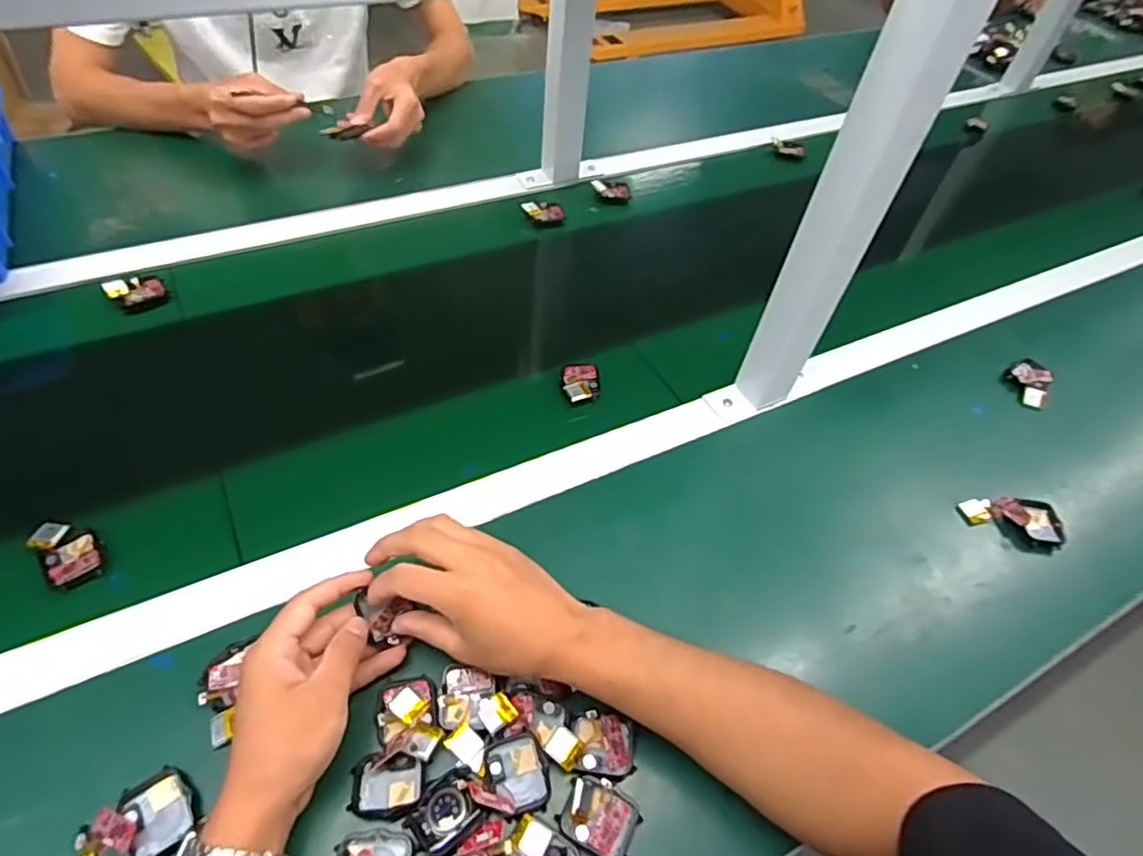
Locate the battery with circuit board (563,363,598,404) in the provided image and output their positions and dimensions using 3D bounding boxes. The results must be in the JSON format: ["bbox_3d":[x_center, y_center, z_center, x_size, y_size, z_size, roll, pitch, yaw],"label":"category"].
[{"bbox_3d":[0.009,-0.046,0.629,0.035,0.015,0.053,1,51,-6],"label":"battery with circuit board"}]

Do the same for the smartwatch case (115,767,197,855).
[{"bbox_3d":[-0.244,0.230,0.379,0.035,0.013,0.043,-30,60,-27],"label":"smartwatch case"}]

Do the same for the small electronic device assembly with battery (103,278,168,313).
[{"bbox_3d":[-0.447,-0.141,0.653,0.048,0.015,0.037,-34,62,-29],"label":"small electronic device assembly with battery"}]

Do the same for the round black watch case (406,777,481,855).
[{"bbox_3d":[-0.078,0.237,0.388,0.037,0.009,0.032,-35,63,-29],"label":"round black watch case"}]

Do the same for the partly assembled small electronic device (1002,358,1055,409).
[{"bbox_3d":[0.490,-0.052,0.680,0.041,0.020,0.062,31,55,18],"label":"partly assembled small electronic device"}]

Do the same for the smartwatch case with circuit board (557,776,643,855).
[{"bbox_3d":[0.018,0.243,0.396,0.046,0.017,0.037,25,53,13],"label":"smartwatch case with circuit board"}]

